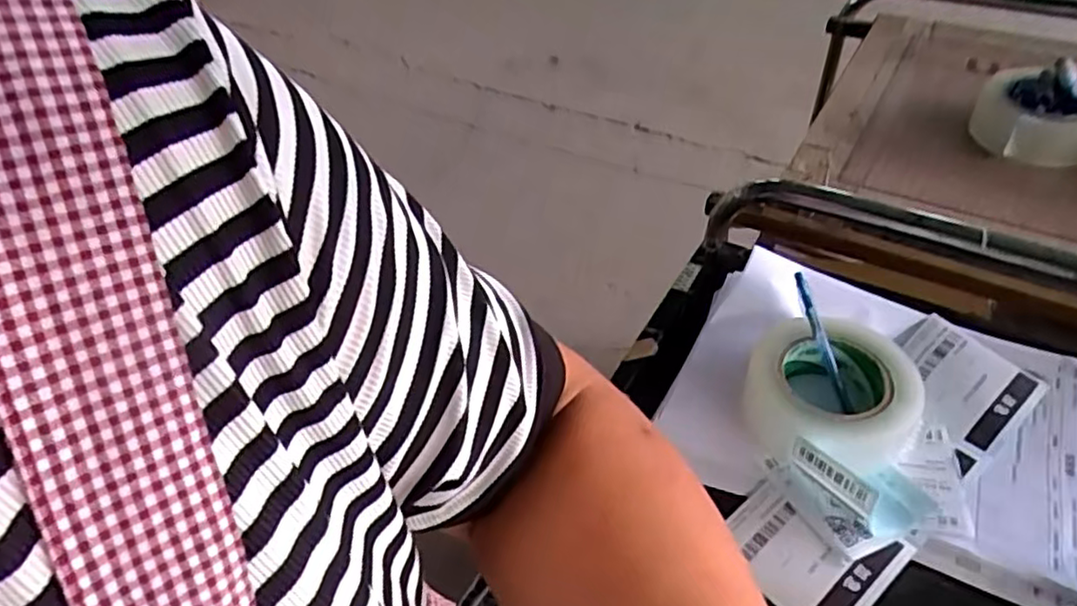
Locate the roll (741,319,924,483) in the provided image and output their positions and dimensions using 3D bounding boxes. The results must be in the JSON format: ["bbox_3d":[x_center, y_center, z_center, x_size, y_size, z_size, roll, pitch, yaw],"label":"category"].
[{"bbox_3d":[0.227,0.066,0.528,0.118,0.051,0.128,-2,44,2],"label":"roll"}]

